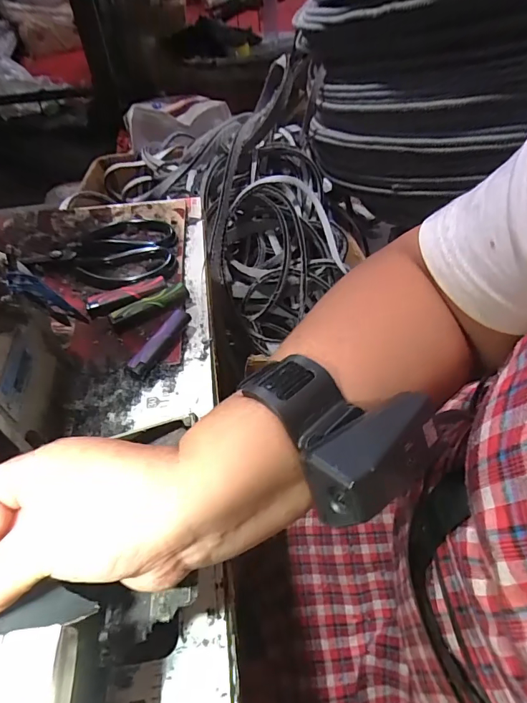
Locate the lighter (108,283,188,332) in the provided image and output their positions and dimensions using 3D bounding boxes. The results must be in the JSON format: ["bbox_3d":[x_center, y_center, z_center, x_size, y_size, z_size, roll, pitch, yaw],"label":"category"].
[{"bbox_3d":[-0.111,-0.044,0.408,0.079,0.013,0.022,-26,54,-17],"label":"lighter"}]

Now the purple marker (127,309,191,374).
[{"bbox_3d":[-0.091,-0.008,0.376,0.016,0.016,0.075,22,56,20],"label":"purple marker"}]

